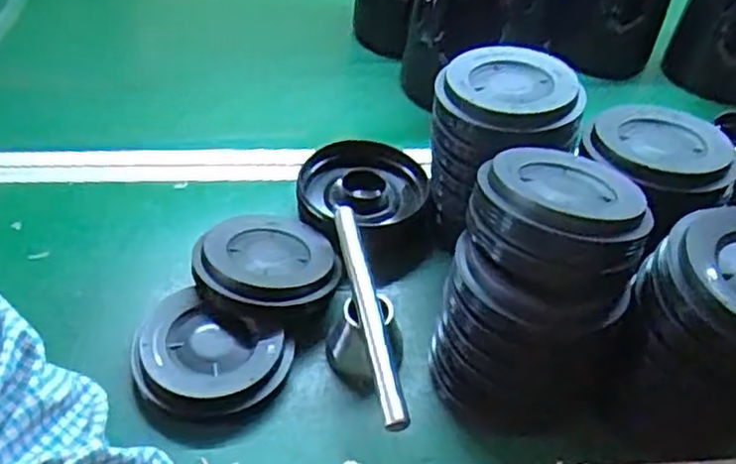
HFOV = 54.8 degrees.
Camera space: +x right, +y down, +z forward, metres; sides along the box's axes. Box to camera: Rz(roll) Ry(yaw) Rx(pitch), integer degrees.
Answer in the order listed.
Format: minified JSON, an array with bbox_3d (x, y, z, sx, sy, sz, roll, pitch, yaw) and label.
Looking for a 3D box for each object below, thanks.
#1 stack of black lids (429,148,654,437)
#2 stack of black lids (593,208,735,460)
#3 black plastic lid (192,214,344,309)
[{"bbox_3d":[0.124,0.041,0.539,0.124,0.162,0.153,9,45,4],"label":"stack of black lids"},{"bbox_3d":[0.247,0.084,0.514,0.128,0.168,0.123,30,50,23],"label":"stack of black lids"},{"bbox_3d":[-0.084,0.023,0.600,0.118,0.023,0.105,-7,46,-12],"label":"black plastic lid"}]

